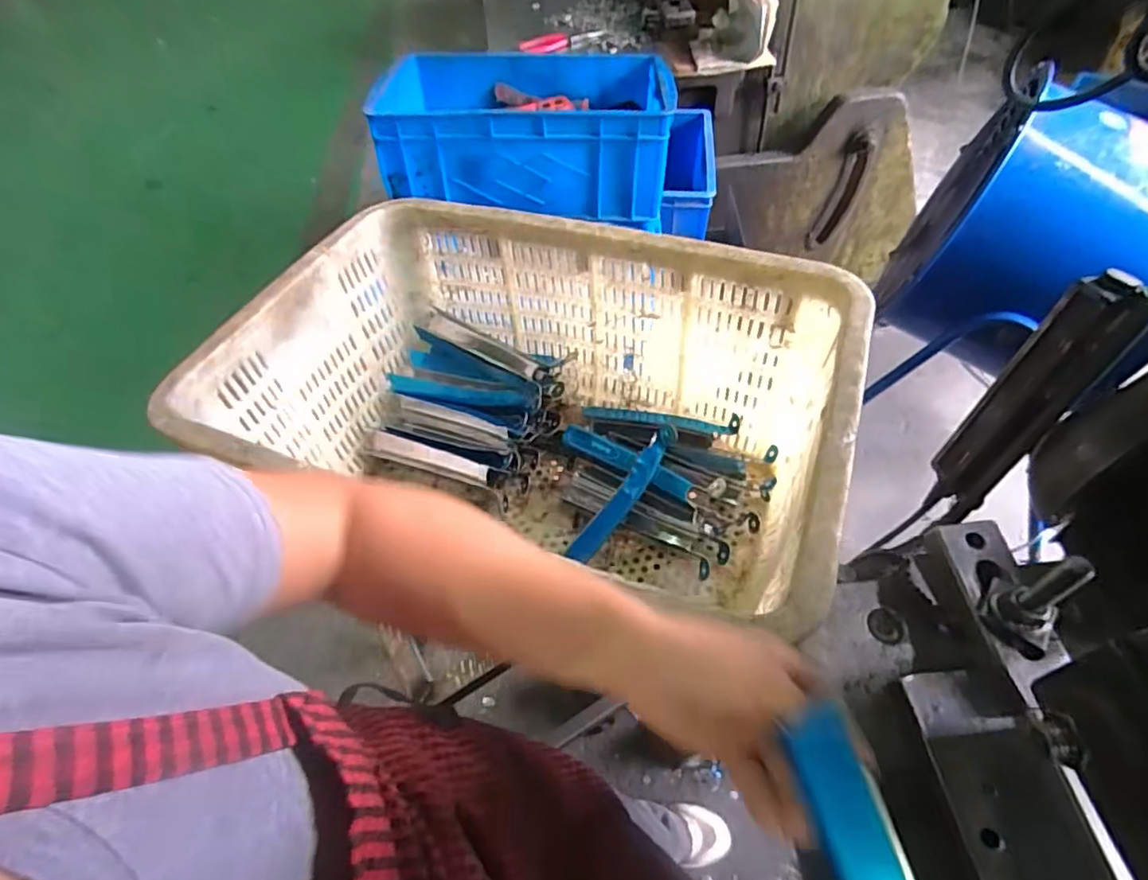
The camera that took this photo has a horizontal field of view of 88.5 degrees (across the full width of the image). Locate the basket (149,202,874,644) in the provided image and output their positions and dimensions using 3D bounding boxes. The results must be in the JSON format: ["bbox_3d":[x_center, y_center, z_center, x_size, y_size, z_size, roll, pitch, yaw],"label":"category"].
[{"bbox_3d":[-0.033,-0.014,0.638,0.567,0.279,0.363,15,56,15],"label":"basket"}]

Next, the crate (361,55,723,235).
[{"bbox_3d":[-0.070,-0.516,0.958,0.434,0.163,0.299,0,53,5],"label":"crate"}]

